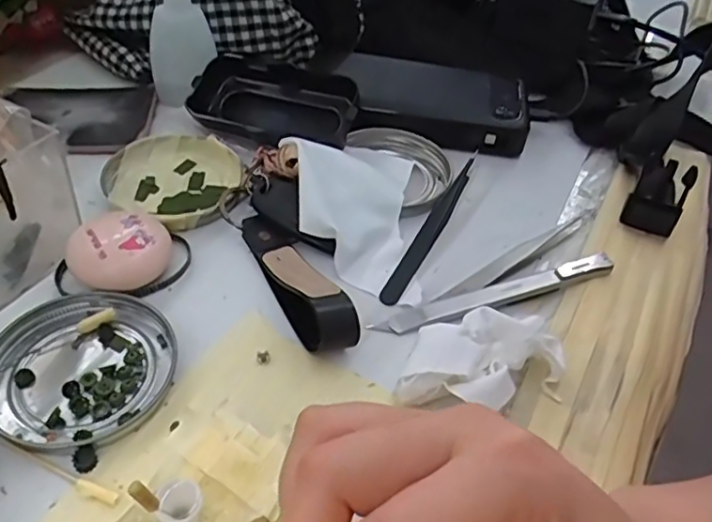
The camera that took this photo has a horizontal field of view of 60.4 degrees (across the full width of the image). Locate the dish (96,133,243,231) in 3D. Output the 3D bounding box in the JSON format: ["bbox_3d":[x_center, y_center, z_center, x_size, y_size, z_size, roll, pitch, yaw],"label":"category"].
[{"bbox_3d":[-0.105,-0.048,0.363,0.075,0.012,0.082,4,46,-4],"label":"dish"}]

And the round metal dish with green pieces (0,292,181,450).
[{"bbox_3d":[-0.121,0.047,0.269,0.076,0.008,0.076,4,46,-4],"label":"round metal dish with green pieces"}]

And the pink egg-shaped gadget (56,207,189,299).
[{"bbox_3d":[-0.116,-0.004,0.308,0.052,0.023,0.047,13,46,6],"label":"pink egg-shaped gadget"}]

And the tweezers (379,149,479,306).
[{"bbox_3d":[0.045,-0.023,0.352,0.011,0.013,0.128,23,47,14],"label":"tweezers"}]

